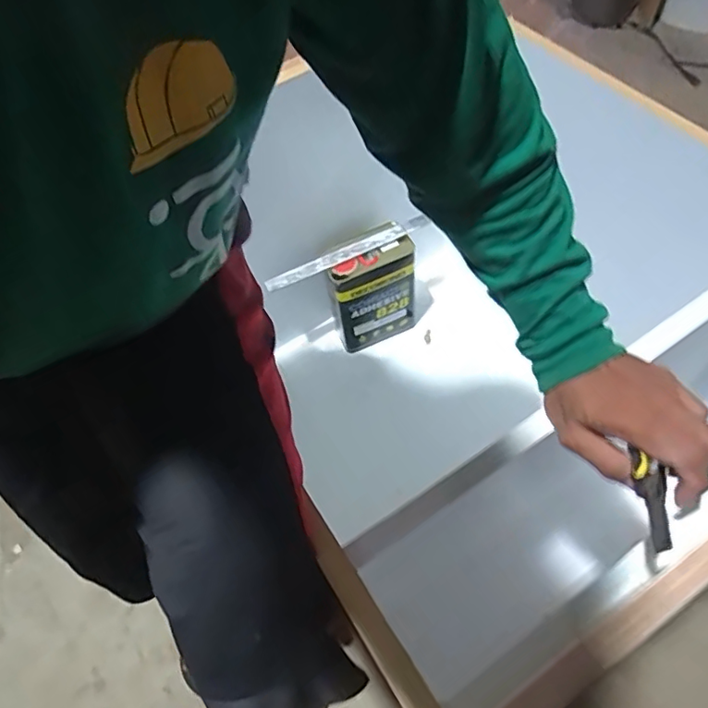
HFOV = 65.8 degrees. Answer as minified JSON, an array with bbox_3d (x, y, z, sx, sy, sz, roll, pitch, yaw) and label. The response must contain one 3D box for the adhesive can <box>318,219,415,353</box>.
[{"bbox_3d":[0.044,-0.126,1.102,0.203,0.256,0.096,-24,59,-9],"label":"adhesive can"}]

